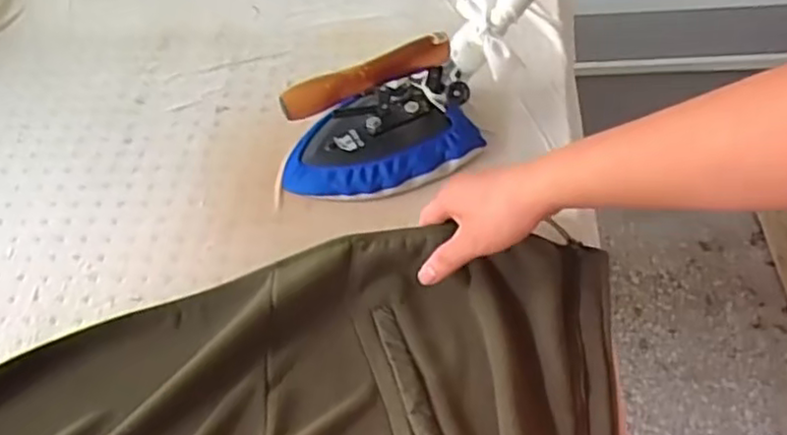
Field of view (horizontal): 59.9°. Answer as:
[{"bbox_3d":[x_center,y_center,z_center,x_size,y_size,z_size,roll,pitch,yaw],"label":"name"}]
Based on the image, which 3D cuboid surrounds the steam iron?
[{"bbox_3d":[-0.016,-0.091,0.668,0.205,0.119,0.100,-21,55,-10],"label":"steam iron"}]

